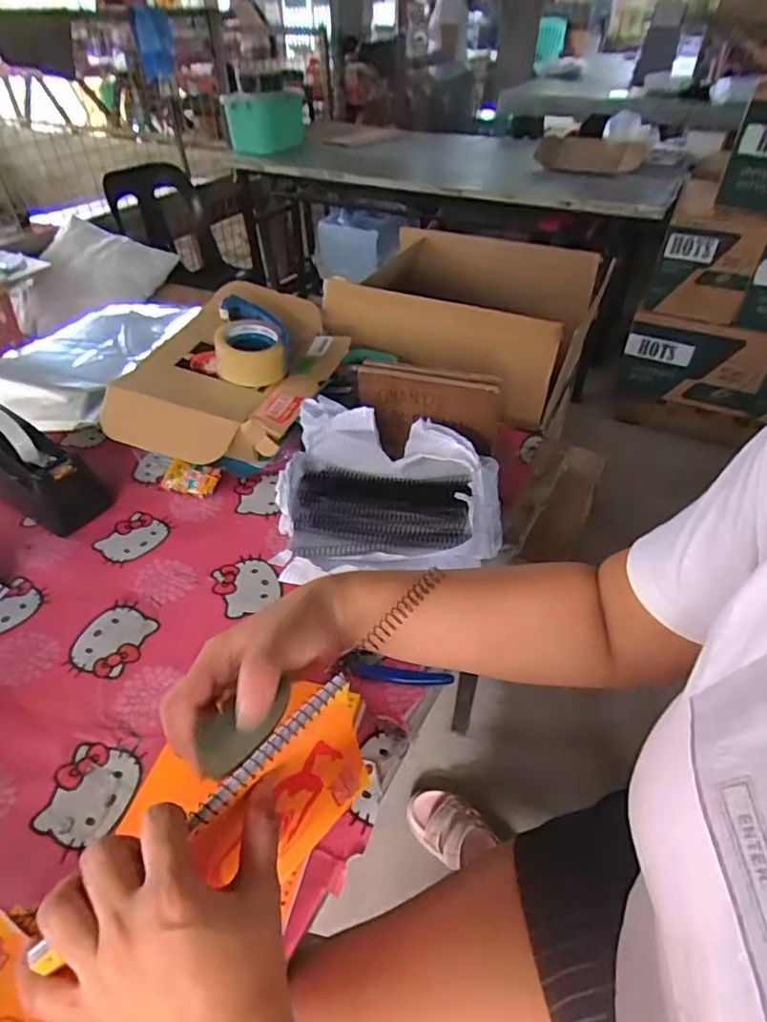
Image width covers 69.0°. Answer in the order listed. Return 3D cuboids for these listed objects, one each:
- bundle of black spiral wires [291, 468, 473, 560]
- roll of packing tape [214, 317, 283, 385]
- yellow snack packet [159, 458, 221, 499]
[{"bbox_3d":[-0.004,0.005,0.701,0.219,0.032,0.148,0,43,-1],"label":"bundle of black spiral wires"},{"bbox_3d":[-0.200,-0.238,0.833,0.098,0.061,0.098,1,43,0],"label":"roll of packing tape"},{"bbox_3d":[-0.261,-0.043,0.751,0.078,0.015,0.044,9,85,12],"label":"yellow snack packet"}]

